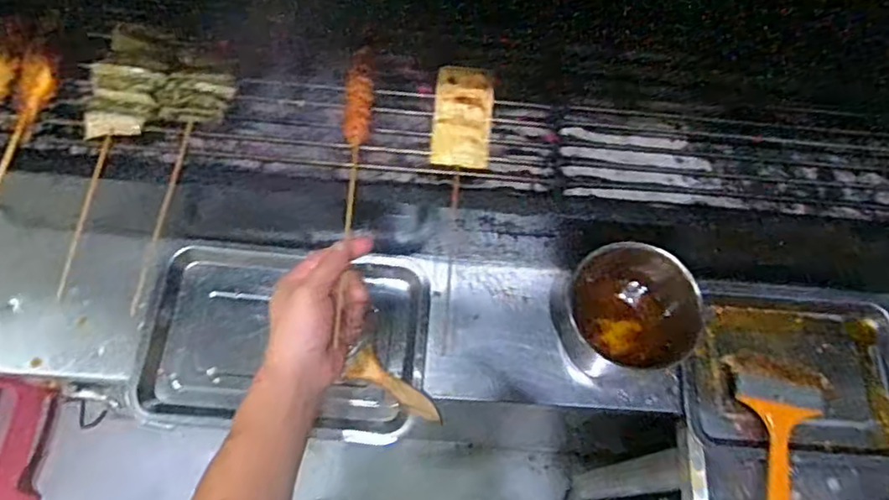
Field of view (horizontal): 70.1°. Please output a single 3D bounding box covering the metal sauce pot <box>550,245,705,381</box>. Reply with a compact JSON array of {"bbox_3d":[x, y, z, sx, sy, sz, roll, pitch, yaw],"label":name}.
[{"bbox_3d":[0.195,0.071,0.691,0.132,0.088,0.147,-32,73,-15],"label":"metal sauce pot"}]

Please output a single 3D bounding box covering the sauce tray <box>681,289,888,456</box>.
[{"bbox_3d":[0.395,0.132,0.714,0.254,0.033,0.172,5,67,-1],"label":"sauce tray"}]

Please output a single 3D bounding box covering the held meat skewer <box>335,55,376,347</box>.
[{"bbox_3d":[-0.082,-0.105,0.590,0.027,0.019,0.185,3,74,-2],"label":"held meat skewer"}]

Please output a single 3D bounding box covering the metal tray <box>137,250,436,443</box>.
[{"bbox_3d":[-0.171,0.099,0.706,0.300,0.039,0.200,6,67,-1],"label":"metal tray"}]

